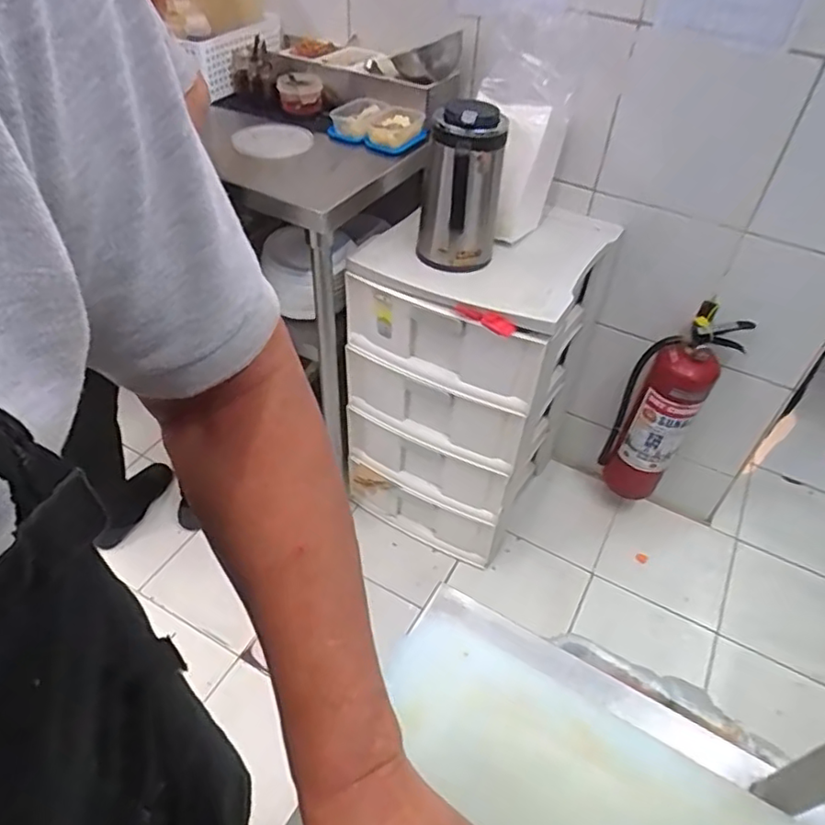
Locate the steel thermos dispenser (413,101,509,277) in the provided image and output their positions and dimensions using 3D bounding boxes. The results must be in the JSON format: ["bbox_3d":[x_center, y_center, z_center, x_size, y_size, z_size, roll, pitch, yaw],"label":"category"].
[{"bbox_3d":[0.082,-0.382,1.051,0.134,0.254,0.112,8,44,5],"label":"steel thermos dispenser"}]

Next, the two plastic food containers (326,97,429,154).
[{"bbox_3d":[-0.066,-0.544,1.165,0.204,0.052,0.105,29,50,24],"label":"two plastic food containers"}]

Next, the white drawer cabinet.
[{"bbox_3d":[0.140,-0.094,1.431,0.406,0.686,0.482,23,48,19],"label":"white drawer cabinet"}]

